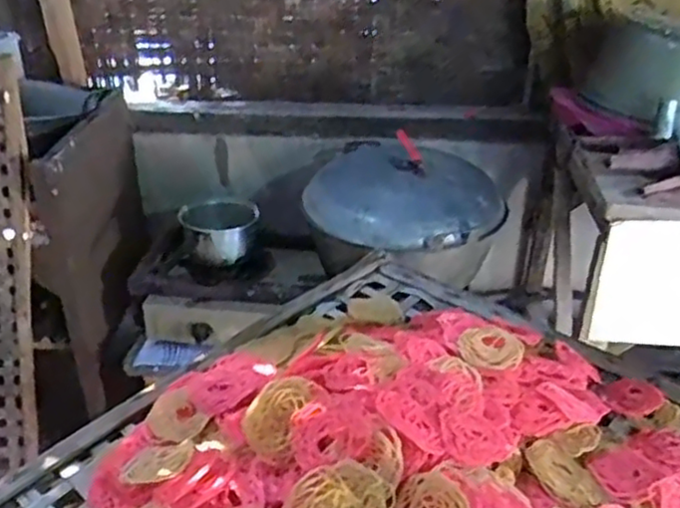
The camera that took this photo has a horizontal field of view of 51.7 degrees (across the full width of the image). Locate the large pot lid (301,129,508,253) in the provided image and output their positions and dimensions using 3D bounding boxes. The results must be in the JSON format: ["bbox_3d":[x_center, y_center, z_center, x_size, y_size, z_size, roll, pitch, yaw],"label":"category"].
[{"bbox_3d":[0.140,-0.165,1.544,0.418,0.128,0.437,0,31,0],"label":"large pot lid"}]

